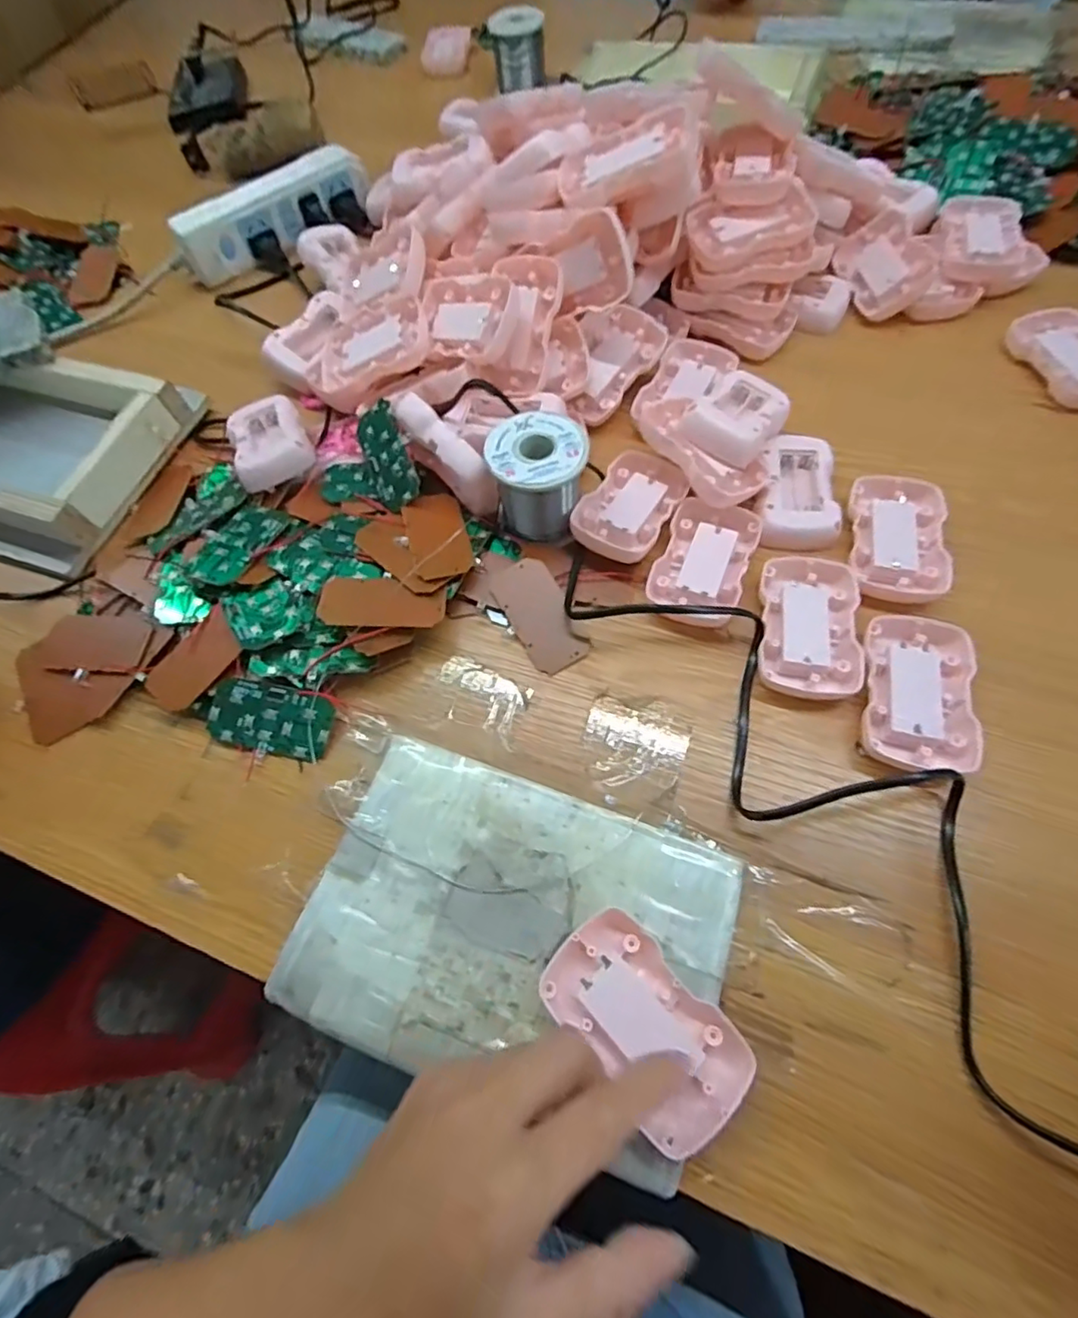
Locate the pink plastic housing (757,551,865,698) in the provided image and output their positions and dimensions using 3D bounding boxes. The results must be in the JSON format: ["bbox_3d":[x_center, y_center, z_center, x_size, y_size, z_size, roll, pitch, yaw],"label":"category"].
[{"bbox_3d":[0.159,-0.021,0.346,0.054,0.017,0.084,7,64,7],"label":"pink plastic housing"}]

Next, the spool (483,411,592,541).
[{"bbox_3d":[0.000,-0.116,0.374,0.059,0.055,0.057,4,63,6],"label":"spool"}]

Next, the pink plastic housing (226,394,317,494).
[{"bbox_3d":[-0.196,-0.158,0.422,0.055,0.028,0.081,-27,64,-10],"label":"pink plastic housing"}]

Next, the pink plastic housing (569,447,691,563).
[{"bbox_3d":[0.060,-0.100,0.385,0.054,0.018,0.083,27,68,16],"label":"pink plastic housing"}]

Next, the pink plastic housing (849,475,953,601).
[{"bbox_3d":[0.224,-0.077,0.366,0.054,0.014,0.084,10,64,9],"label":"pink plastic housing"}]

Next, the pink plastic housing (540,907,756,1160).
[{"bbox_3d":[0.047,0.161,0.257,0.053,0.017,0.093,-39,67,-15],"label":"pink plastic housing"}]

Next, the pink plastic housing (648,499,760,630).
[{"bbox_3d":[0.103,-0.059,0.368,0.053,0.016,0.089,20,66,13],"label":"pink plastic housing"}]

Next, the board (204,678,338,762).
[{"bbox_3d":[-0.157,0.035,0.342,0.074,0.004,0.038,13,83,7],"label":"board"}]

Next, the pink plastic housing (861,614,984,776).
[{"bbox_3d":[0.208,0.019,0.322,0.055,0.017,0.087,13,64,10],"label":"pink plastic housing"}]

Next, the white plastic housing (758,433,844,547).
[{"bbox_3d":[0.170,-0.111,0.386,0.048,0.017,0.082,5,63,6],"label":"white plastic housing"}]

